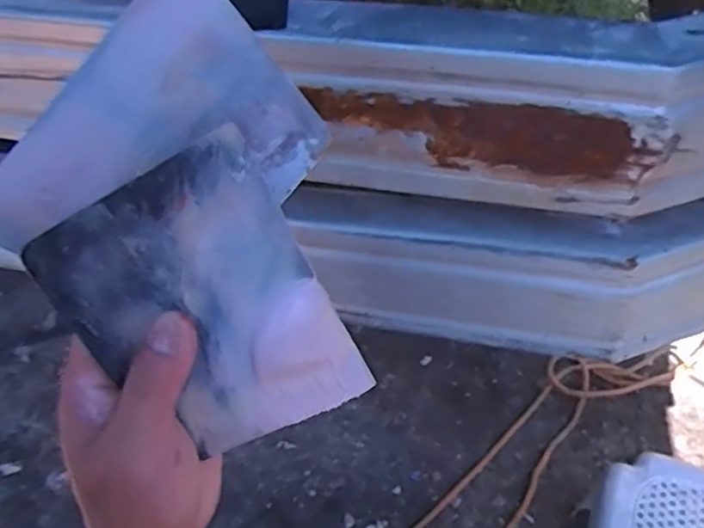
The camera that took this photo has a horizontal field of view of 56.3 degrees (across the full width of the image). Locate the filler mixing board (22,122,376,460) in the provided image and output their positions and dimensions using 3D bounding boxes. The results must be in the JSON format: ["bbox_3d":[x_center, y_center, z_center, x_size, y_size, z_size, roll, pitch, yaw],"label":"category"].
[{"bbox_3d":[-0.060,0.025,0.283,0.095,0.135,0.008,-28,26,-1],"label":"filler mixing board"}]

